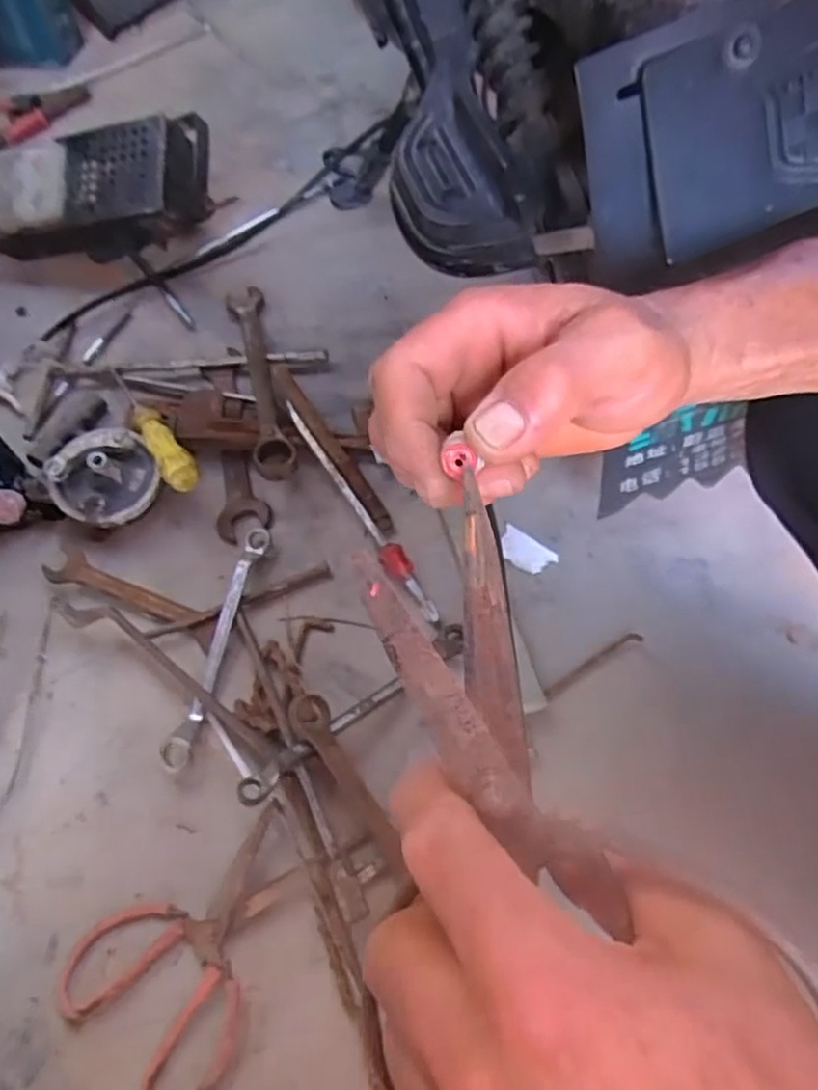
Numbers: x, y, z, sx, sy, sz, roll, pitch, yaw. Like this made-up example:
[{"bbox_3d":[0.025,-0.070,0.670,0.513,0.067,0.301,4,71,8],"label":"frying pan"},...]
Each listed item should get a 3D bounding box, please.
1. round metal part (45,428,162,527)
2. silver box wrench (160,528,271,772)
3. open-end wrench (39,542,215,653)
[{"bbox_3d":[-0.289,-0.061,0.678,0.094,0.051,0.089,-1,64,2],"label":"round metal part"},{"bbox_3d":[-0.168,0.084,0.629,0.023,0.023,0.226,9,63,9],"label":"silver box wrench"},{"bbox_3d":[-0.254,0.047,0.648,0.176,0.013,0.036,23,66,16],"label":"open-end wrench"}]

